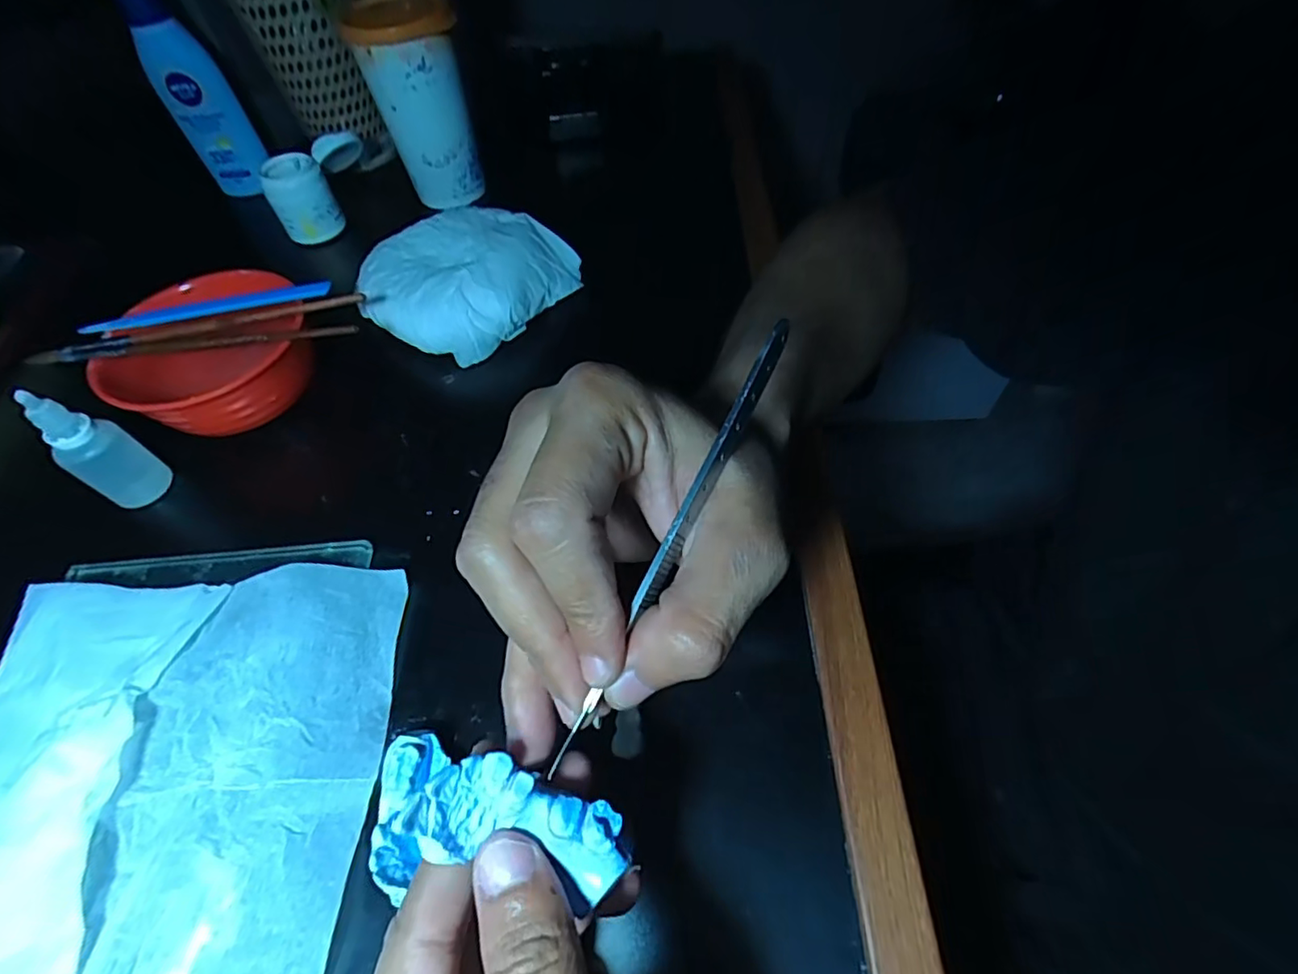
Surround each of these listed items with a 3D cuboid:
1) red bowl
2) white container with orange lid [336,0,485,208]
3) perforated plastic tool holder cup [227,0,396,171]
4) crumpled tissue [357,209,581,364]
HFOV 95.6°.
[{"bbox_3d":[-0.251,-0.072,0.345,0.107,0.062,0.091,-25,57,-14],"label":"red bowl"},{"bbox_3d":[-0.172,-0.288,0.448,0.070,0.123,0.073,-20,56,-11],"label":"white container with orange lid"},{"bbox_3d":[-0.262,-0.352,0.486,0.077,0.135,0.093,3,55,5],"label":"perforated plastic tool holder cup"},{"bbox_3d":[-0.125,-0.138,0.394,0.117,0.045,0.116,24,59,18],"label":"crumpled tissue"}]

